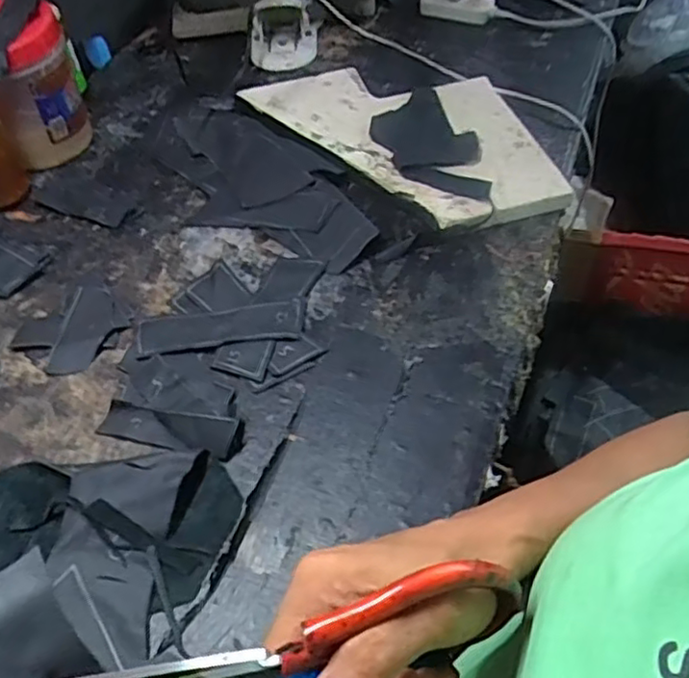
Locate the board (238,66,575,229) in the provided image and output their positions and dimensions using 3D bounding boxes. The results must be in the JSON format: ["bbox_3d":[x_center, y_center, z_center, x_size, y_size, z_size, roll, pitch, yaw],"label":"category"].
[{"bbox_3d":[0.079,-0.236,0.725,0.201,0.029,0.368,-37,57,-25],"label":"board"}]

